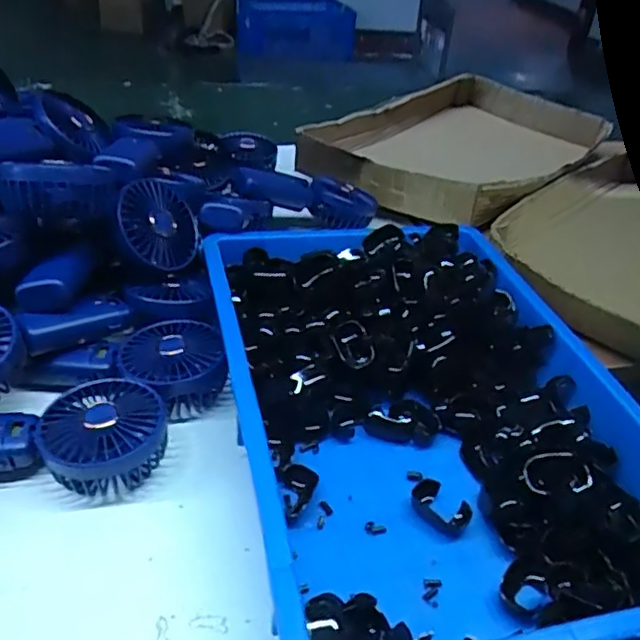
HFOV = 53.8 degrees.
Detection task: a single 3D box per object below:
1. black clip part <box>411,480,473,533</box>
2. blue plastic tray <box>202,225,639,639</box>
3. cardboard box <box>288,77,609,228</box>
[{"bbox_3d":[0.084,0.132,0.447,0.042,0.014,0.022,32,43,31],"label":"black clip part"},{"bbox_3d":[0.080,0.059,0.491,0.279,0.079,0.430,-3,37,-13],"label":"blue plastic tray"},{"bbox_3d":[0.225,-0.265,1.014,0.327,0.137,0.552,28,41,26],"label":"cardboard box"}]

